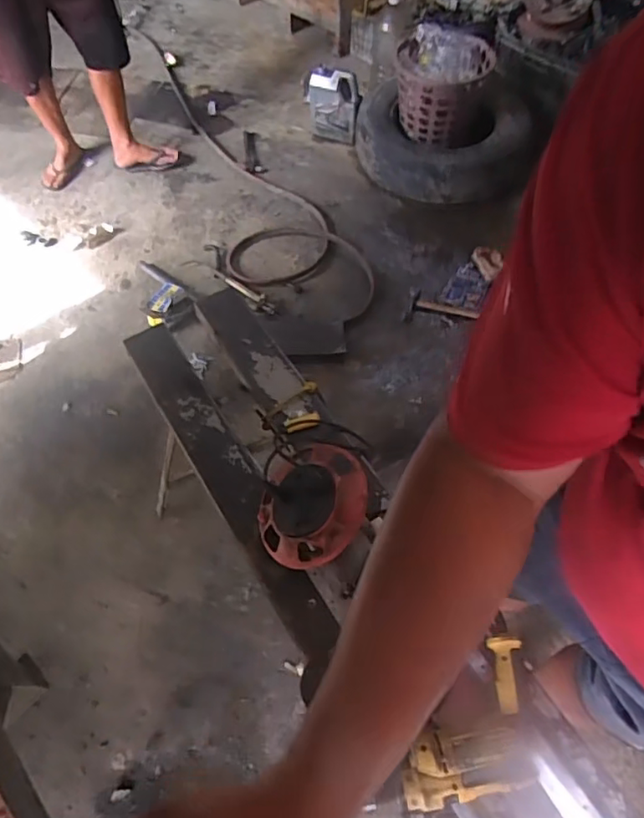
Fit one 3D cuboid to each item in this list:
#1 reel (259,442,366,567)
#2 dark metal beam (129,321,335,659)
[{"bbox_3d":[-0.014,0.158,0.945,0.189,0.098,0.204,29,82,31],"label":"reel"},{"bbox_3d":[-0.180,0.097,1.037,0.095,0.054,0.745,-28,61,-17],"label":"dark metal beam"}]

